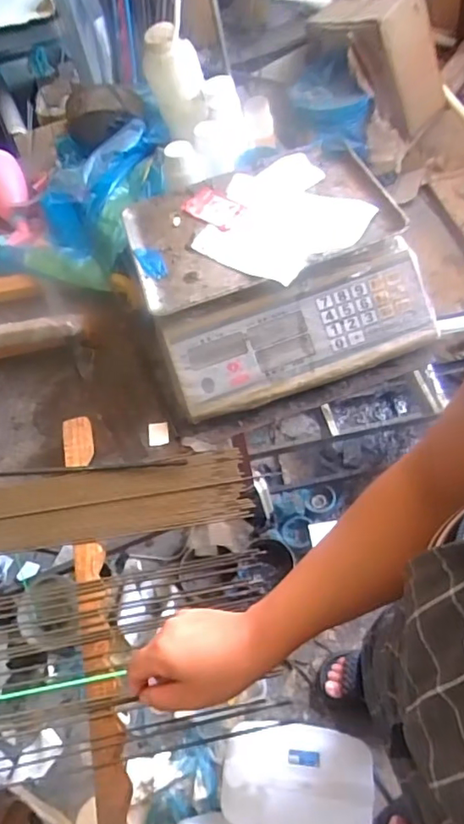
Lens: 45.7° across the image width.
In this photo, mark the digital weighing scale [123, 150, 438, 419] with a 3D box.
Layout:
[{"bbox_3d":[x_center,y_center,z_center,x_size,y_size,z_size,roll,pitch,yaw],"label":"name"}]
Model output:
[{"bbox_3d":[0.049,-0.189,0.743,0.332,0.112,0.328,-18,56,-5],"label":"digital weighing scale"}]

